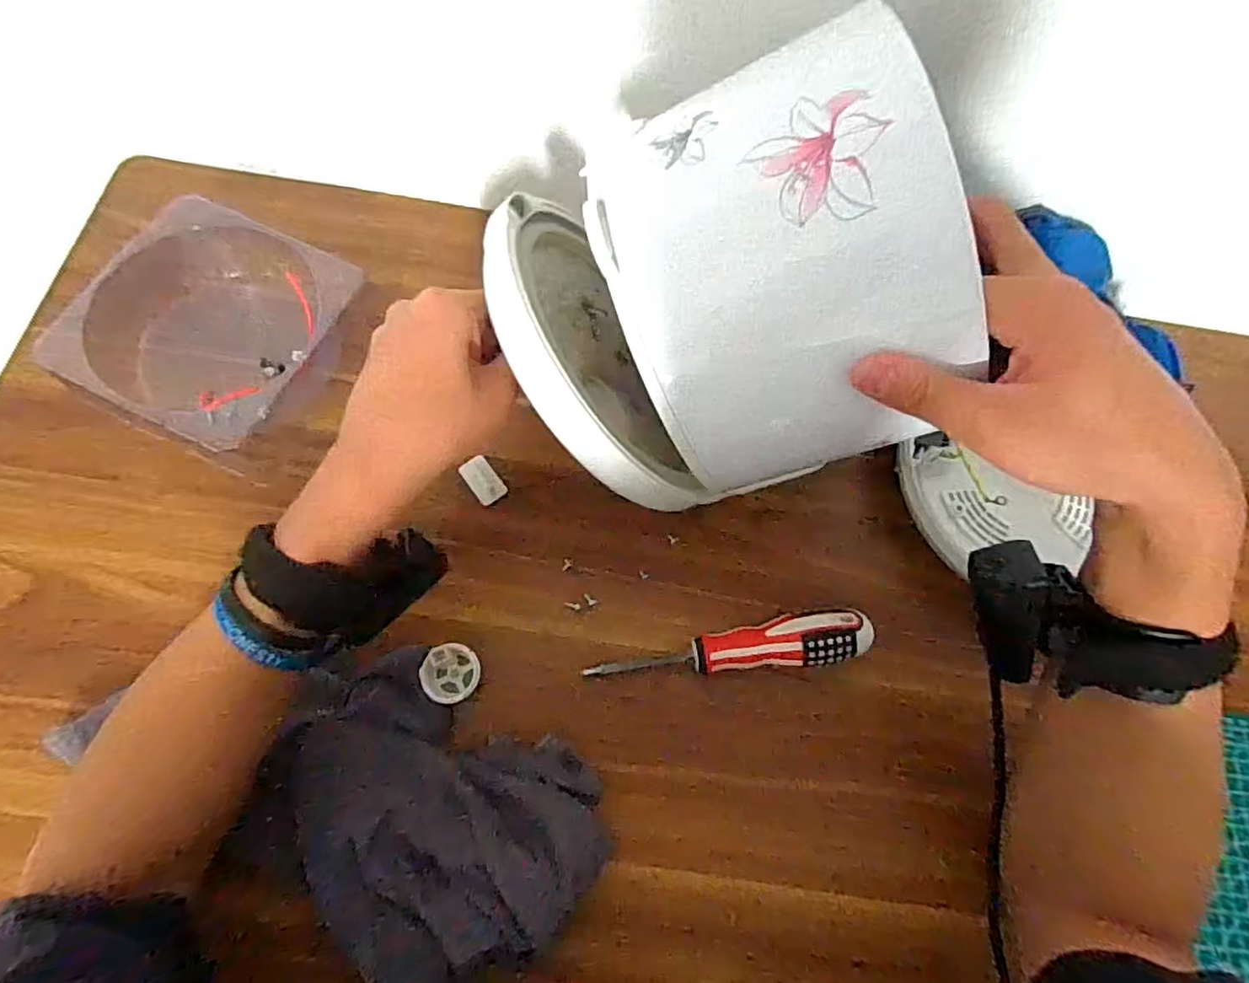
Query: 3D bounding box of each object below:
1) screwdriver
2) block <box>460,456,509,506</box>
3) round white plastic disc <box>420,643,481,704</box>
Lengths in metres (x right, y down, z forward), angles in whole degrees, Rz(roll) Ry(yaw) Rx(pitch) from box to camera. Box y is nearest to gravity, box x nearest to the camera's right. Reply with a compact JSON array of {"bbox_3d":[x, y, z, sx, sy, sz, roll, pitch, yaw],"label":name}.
[{"bbox_3d":[0.069,0.100,0.391,0.180,0.030,0.032,-4,70,-6],"label":"screwdriver"},{"bbox_3d":[-0.100,-0.007,0.431,0.021,0.010,0.031,-35,76,-15],"label":"block"},{"bbox_3d":[-0.108,0.112,0.372,0.034,0.011,0.035,1,70,-4],"label":"round white plastic disc"}]

